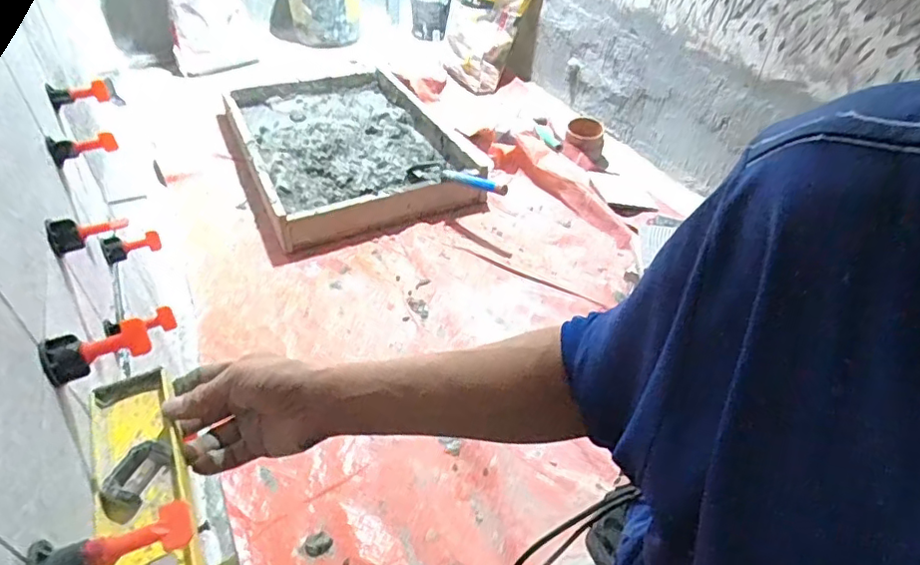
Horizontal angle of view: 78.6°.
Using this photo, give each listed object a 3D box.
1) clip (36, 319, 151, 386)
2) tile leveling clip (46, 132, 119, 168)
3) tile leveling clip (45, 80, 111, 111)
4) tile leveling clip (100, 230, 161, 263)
[{"bbox_3d":[-0.245,0.042,0.379,0.061,0.026,0.027,-28,50,-29],"label":"clip"},{"bbox_3d":[-0.393,-0.143,0.585,0.059,0.025,0.025,-28,49,-29],"label":"tile leveling clip"},{"bbox_3d":[-0.454,-0.224,0.670,0.061,0.026,0.029,-26,49,-26],"label":"tile leveling clip"},{"bbox_3d":[-0.396,-0.044,0.678,0.020,0.026,0.067,30,36,28],"label":"tile leveling clip"}]

